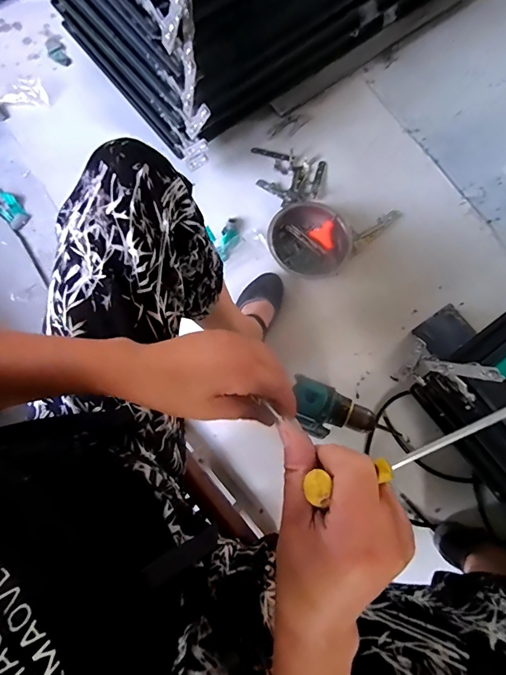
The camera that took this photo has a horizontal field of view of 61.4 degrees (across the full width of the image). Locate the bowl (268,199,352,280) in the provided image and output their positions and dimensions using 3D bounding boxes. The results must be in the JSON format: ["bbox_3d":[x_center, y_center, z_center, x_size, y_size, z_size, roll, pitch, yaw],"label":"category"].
[{"bbox_3d":[0.130,-0.218,0.948,0.175,0.045,0.163,0,76,-2],"label":"bowl"}]

